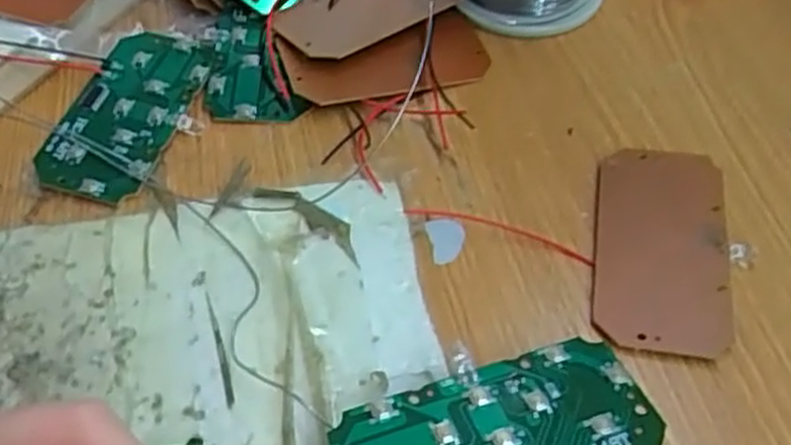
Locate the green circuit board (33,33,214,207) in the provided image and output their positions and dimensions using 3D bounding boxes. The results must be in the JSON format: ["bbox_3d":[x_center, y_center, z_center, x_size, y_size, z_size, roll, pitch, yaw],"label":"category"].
[{"bbox_3d":[-0.092,-0.039,0.268,0.037,0.008,0.073,13,53,10],"label":"green circuit board"}]

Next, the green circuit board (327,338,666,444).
[{"bbox_3d":[0.024,0.049,0.179,0.073,0.004,0.036,-14,44,-14],"label":"green circuit board"}]

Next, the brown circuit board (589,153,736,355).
[{"bbox_3d":[0.079,0.006,0.232,0.037,0.005,0.073,9,52,7],"label":"brown circuit board"}]

